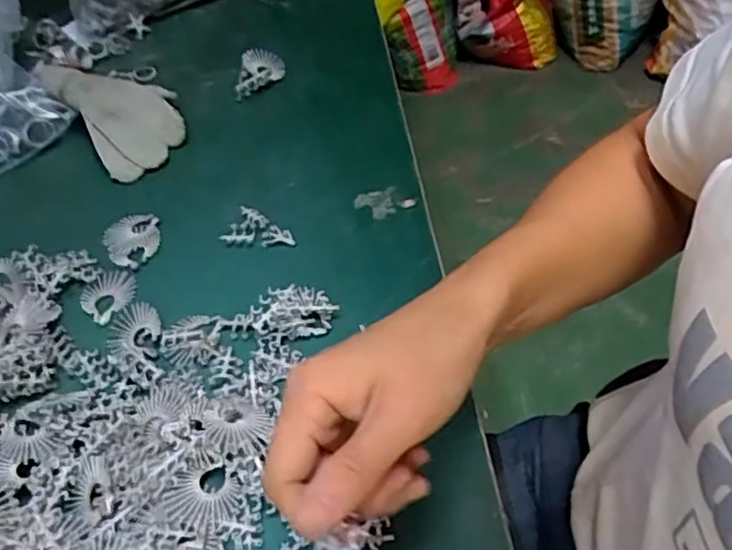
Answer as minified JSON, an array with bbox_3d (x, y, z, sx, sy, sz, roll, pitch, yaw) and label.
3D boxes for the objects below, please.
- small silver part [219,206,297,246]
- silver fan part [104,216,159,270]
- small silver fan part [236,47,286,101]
[{"bbox_3d":[-0.080,-0.032,0.497,0.053,0.009,0.031,20,55,22],"label":"small silver part"},{"bbox_3d":[-0.182,-0.029,0.510,0.042,0.005,0.046,-4,50,4],"label":"silver fan part"},{"bbox_3d":[-0.106,-0.198,0.624,0.055,0.026,0.039,-25,53,-18],"label":"small silver fan part"}]

